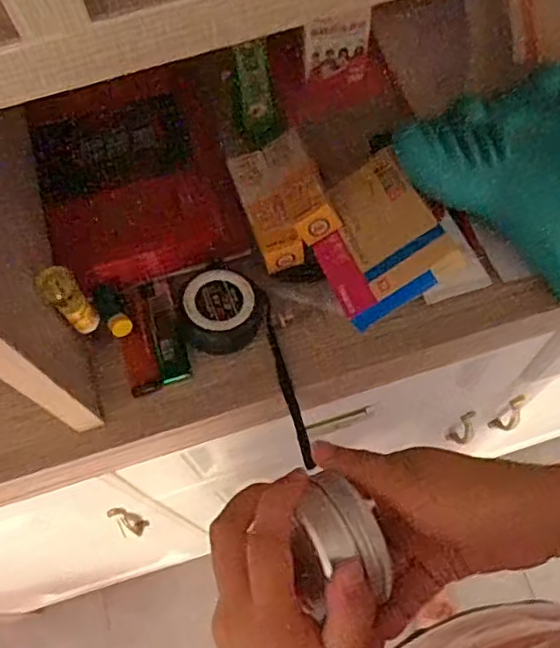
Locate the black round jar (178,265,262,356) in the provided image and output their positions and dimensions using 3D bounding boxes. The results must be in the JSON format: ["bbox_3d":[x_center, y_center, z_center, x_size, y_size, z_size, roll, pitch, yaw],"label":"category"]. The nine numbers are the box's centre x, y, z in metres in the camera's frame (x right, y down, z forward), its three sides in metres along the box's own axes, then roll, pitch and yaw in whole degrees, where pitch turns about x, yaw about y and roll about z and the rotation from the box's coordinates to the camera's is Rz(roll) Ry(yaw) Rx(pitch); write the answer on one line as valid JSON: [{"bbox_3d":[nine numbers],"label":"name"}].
[{"bbox_3d":[-0.044,-0.016,0.469,0.056,0.034,0.065,-7,67,0],"label":"black round jar"}]

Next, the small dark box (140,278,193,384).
[{"bbox_3d":[-0.085,0.003,0.476,0.022,0.009,0.083,-17,67,-4],"label":"small dark box"}]

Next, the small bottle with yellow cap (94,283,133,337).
[{"bbox_3d":[-0.126,-0.012,0.476,0.018,0.014,0.049,-28,68,-9],"label":"small bottle with yellow cap"}]

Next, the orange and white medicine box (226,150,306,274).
[{"bbox_3d":[-0.012,-0.091,0.493,0.030,0.014,0.105,-19,67,-5],"label":"orange and white medicine box"}]

